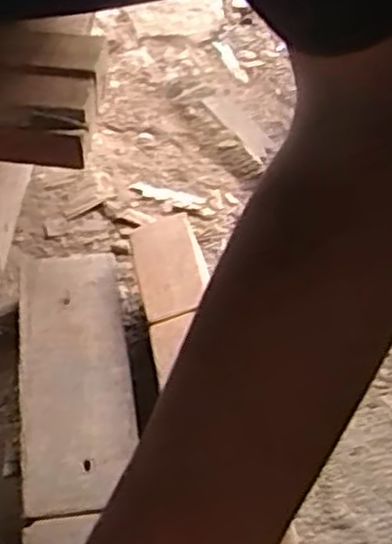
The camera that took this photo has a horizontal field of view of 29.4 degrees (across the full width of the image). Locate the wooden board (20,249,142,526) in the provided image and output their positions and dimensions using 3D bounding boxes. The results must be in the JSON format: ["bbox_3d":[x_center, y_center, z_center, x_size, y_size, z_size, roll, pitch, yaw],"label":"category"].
[{"bbox_3d":[-0.062,0.048,0.380,0.054,0.010,0.147,-7,49,-7],"label":"wooden board"}]

